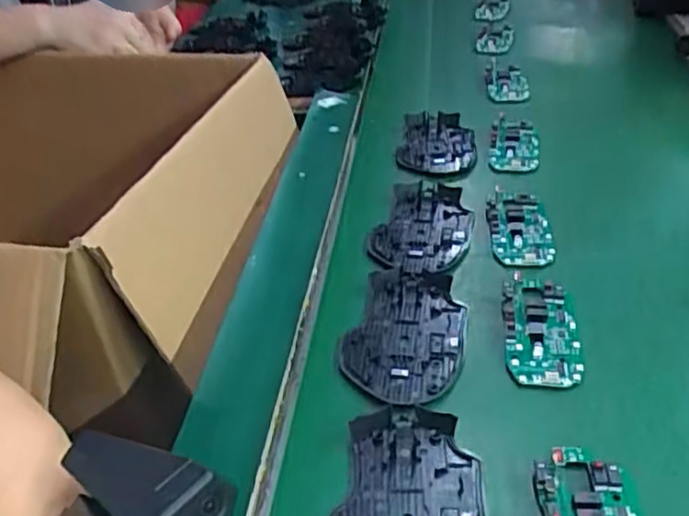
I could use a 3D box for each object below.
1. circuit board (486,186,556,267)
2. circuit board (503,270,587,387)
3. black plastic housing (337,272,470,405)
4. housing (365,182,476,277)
[{"bbox_3d":[0.137,-0.025,0.517,0.046,0.014,0.083,-2,36,5],"label":"circuit board"},{"bbox_3d":[0.127,0.043,0.428,0.046,0.012,0.095,1,37,9],"label":"circuit board"},{"bbox_3d":[0.040,0.048,0.432,0.073,0.006,0.113,9,38,18],"label":"black plastic housing"},{"bbox_3d":[0.062,-0.026,0.526,0.069,0.012,0.113,10,39,21],"label":"housing"}]

